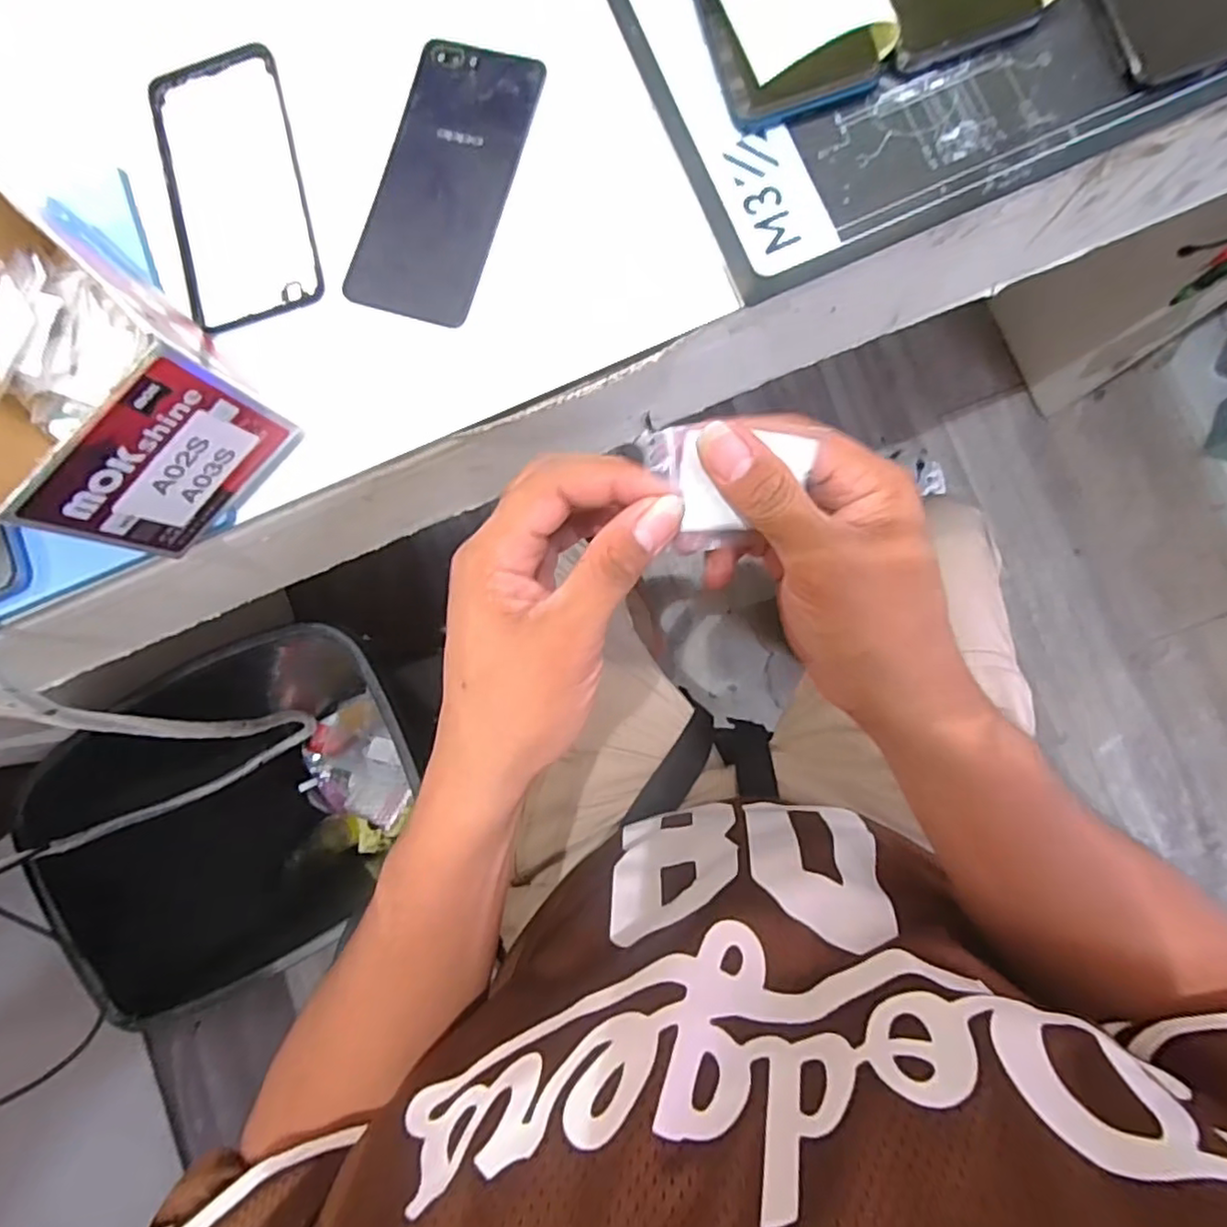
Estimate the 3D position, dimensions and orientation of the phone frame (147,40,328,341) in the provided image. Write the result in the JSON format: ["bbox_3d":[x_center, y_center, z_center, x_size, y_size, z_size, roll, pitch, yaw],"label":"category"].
[{"bbox_3d":[-0.210,-0.238,0.360,0.076,0.006,0.163,-15,85,4],"label":"phone frame"}]

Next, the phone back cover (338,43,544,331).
[{"bbox_3d":[-0.090,-0.229,0.344,0.071,0.005,0.146,17,88,6],"label":"phone back cover"}]

